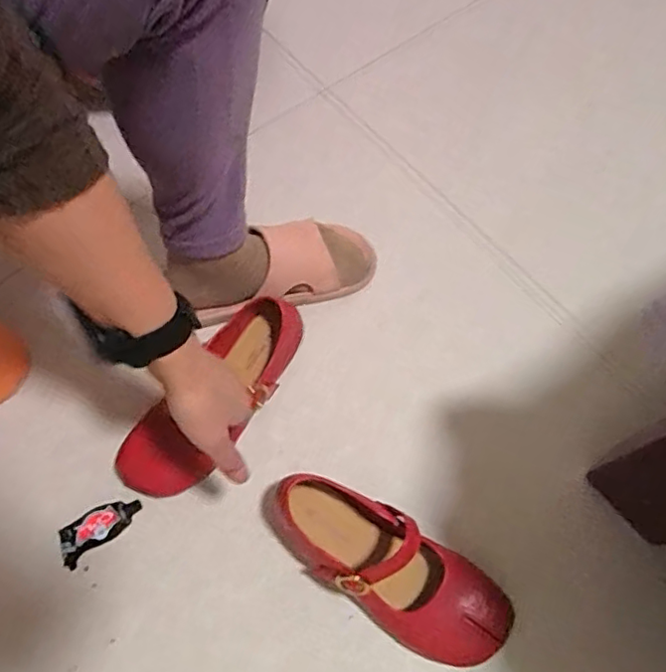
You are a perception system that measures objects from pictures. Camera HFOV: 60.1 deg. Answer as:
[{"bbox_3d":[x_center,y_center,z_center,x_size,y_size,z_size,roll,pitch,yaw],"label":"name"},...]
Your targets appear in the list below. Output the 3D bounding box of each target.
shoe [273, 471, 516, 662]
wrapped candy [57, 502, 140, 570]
[{"bbox_3d":[0.055,0.224,0.547,0.221,0.086,0.092,29,71,12],"label":"shoe"},{"bbox_3d":[-0.242,0.197,0.592,0.088,0.017,0.038,-34,69,-16],"label":"wrapped candy"}]

